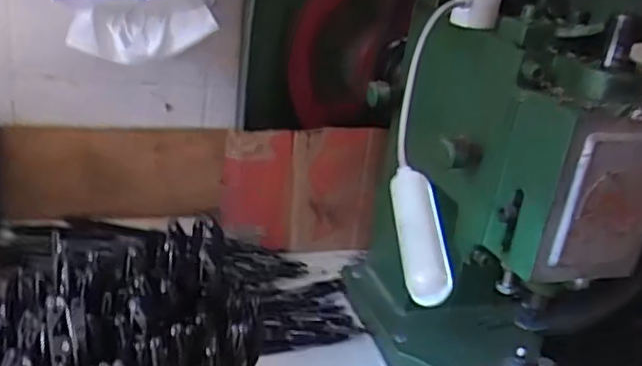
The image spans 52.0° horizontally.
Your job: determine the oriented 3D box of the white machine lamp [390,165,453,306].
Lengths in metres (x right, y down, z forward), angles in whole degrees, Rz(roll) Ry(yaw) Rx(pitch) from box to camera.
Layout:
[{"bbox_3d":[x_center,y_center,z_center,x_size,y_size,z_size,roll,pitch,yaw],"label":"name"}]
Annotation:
[{"bbox_3d":[0.057,0.026,0.367,0.028,0.018,0.087,4,45,-8],"label":"white machine lamp"}]

